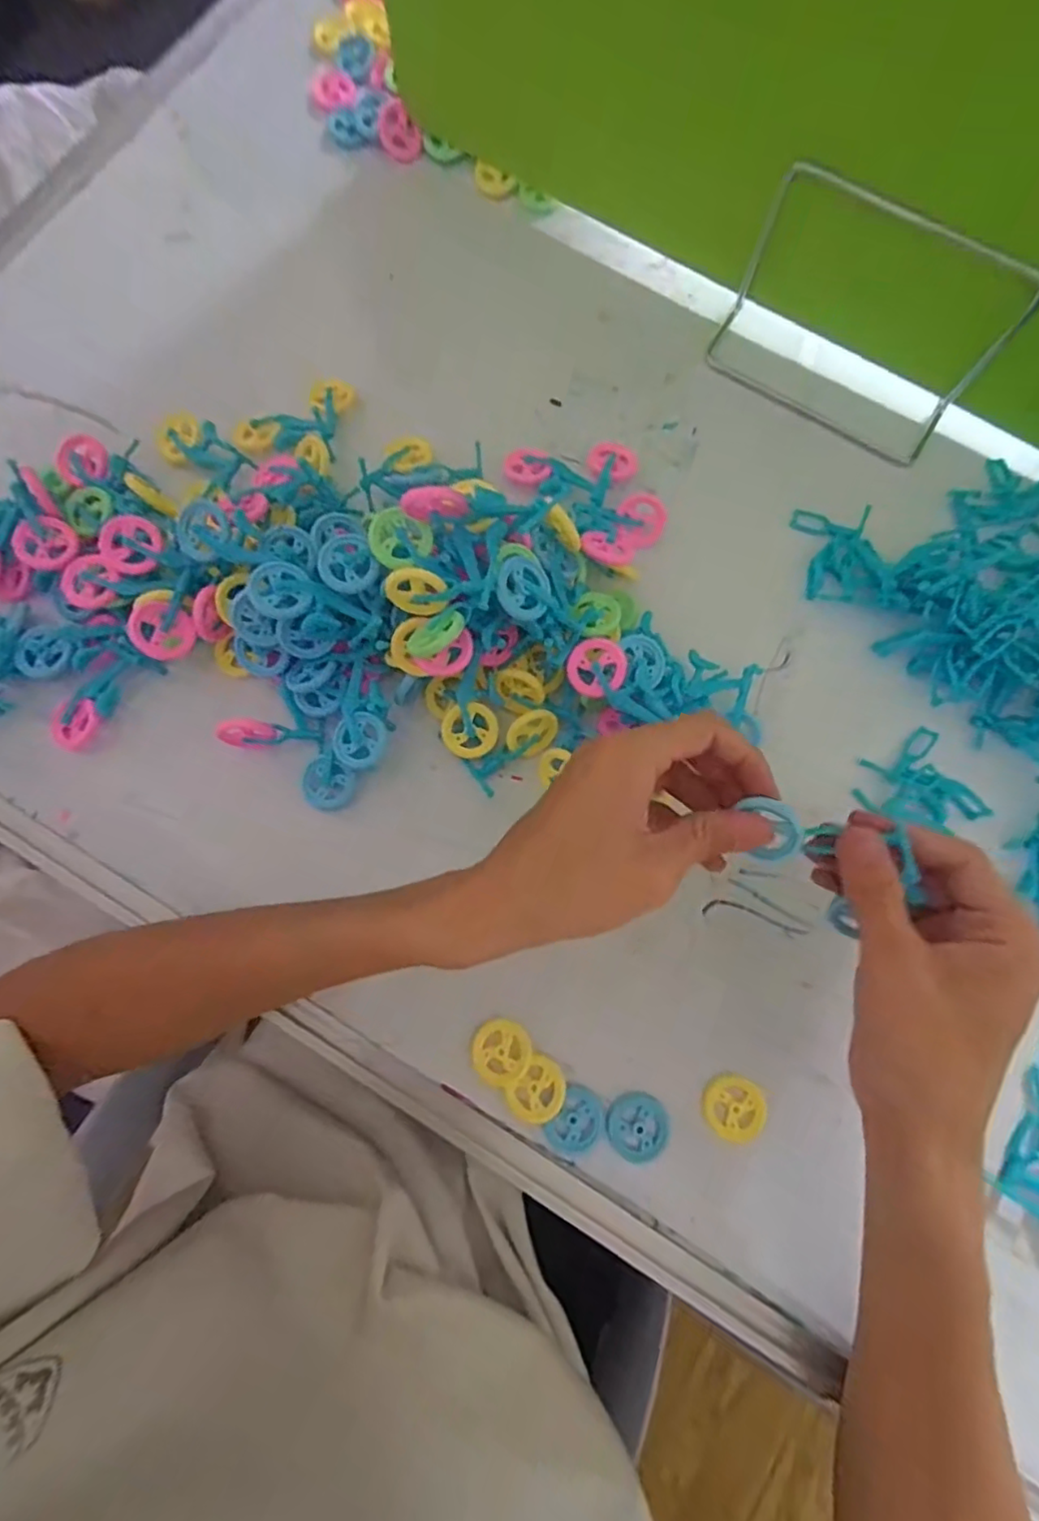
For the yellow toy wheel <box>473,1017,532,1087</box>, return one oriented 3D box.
[{"bbox_3d":[-0.009,0.145,0.301,0.028,0.005,0.030,0,77,1],"label":"yellow toy wheel"}]

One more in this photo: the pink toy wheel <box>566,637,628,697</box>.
[{"bbox_3d":[0.040,-0.047,0.310,0.029,0.004,0.030,-1,85,6],"label":"pink toy wheel"}]

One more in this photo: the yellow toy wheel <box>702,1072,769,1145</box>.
[{"bbox_3d":[0.107,0.172,0.301,0.030,0.005,0.029,0,77,1],"label":"yellow toy wheel"}]

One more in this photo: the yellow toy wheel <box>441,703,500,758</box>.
[{"bbox_3d":[-0.027,-0.016,0.325,0.029,0.006,0.029,-9,106,-7],"label":"yellow toy wheel"}]

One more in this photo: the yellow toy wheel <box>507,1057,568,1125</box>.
[{"bbox_3d":[0.010,0.162,0.298,0.025,0.004,0.029,39,80,9],"label":"yellow toy wheel"}]

